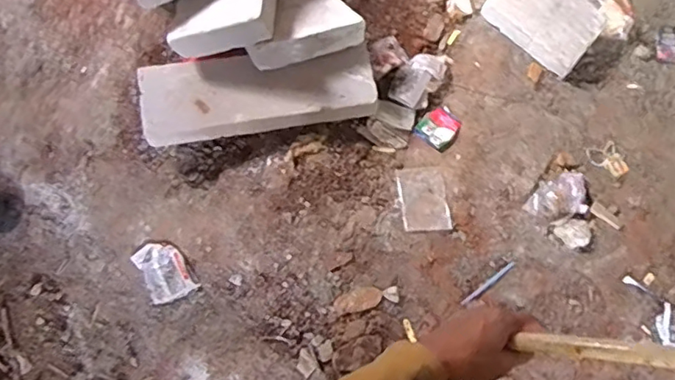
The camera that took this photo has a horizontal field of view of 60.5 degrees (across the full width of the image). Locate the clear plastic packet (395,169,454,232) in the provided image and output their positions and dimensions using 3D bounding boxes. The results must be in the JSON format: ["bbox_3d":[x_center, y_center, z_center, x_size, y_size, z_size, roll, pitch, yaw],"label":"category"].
[{"bbox_3d":[0.218,0.023,1.467,0.117,0.014,0.169,-7,72,0],"label":"clear plastic packet"}]

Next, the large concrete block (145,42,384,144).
[{"bbox_3d":[-0.202,-0.246,1.485,0.590,0.130,0.175,-9,67,1],"label":"large concrete block"}]

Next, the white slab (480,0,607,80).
[{"bbox_3d":[0.578,-0.495,1.621,0.251,0.068,0.335,-40,75,-10],"label":"white slab"}]

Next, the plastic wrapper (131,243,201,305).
[{"bbox_3d":[-0.432,0.203,1.442,0.115,0.041,0.151,-30,73,-7],"label":"plastic wrapper"}]

